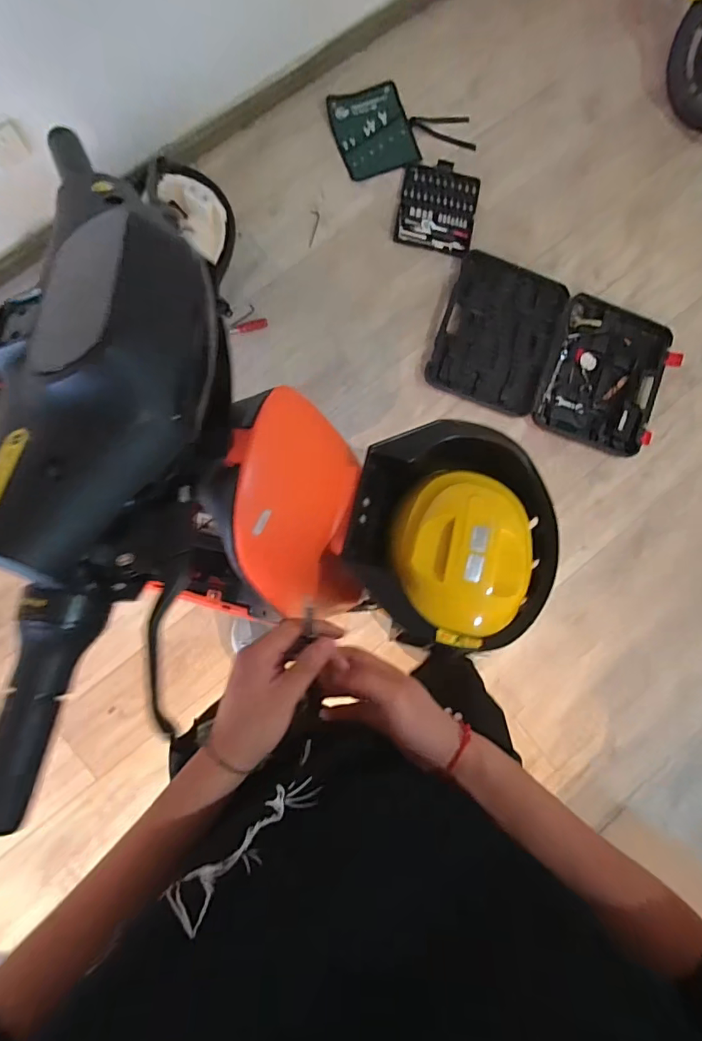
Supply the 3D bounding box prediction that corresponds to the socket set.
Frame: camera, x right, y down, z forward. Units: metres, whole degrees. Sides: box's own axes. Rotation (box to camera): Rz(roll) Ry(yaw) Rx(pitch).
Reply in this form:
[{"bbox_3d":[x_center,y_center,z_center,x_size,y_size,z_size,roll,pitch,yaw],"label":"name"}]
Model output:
[{"bbox_3d":[0.247,-0.892,1.390,0.219,0.028,0.258,10,86,-5],"label":"socket set"}]

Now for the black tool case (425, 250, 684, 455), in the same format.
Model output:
[{"bbox_3d":[0.595,-0.479,1.425,0.688,0.073,0.406,21,85,-4],"label":"black tool case"}]

